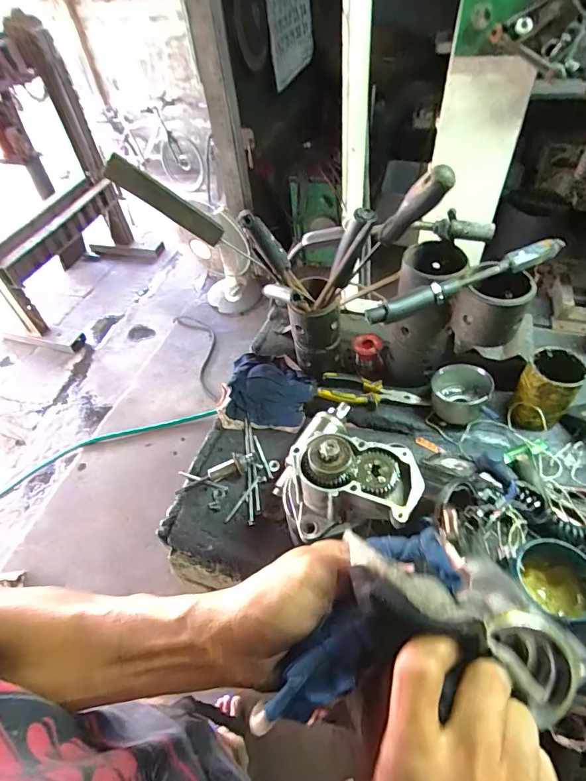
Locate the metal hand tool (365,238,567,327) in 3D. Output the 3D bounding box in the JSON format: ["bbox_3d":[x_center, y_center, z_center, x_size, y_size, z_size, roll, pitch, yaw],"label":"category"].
[{"bbox_3d":[0.225,-0.140,0.544,0.278,0.032,0.029,-21,52,-11],"label":"metal hand tool"}]

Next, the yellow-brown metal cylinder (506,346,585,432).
[{"bbox_3d":[0.379,0.002,0.637,0.072,0.106,0.087,31,60,27],"label":"yellow-brown metal cylinder"}]

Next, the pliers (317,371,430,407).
[{"bbox_3d":[0.134,0.003,0.718,0.175,0.021,0.054,8,52,13],"label":"pliers"}]

